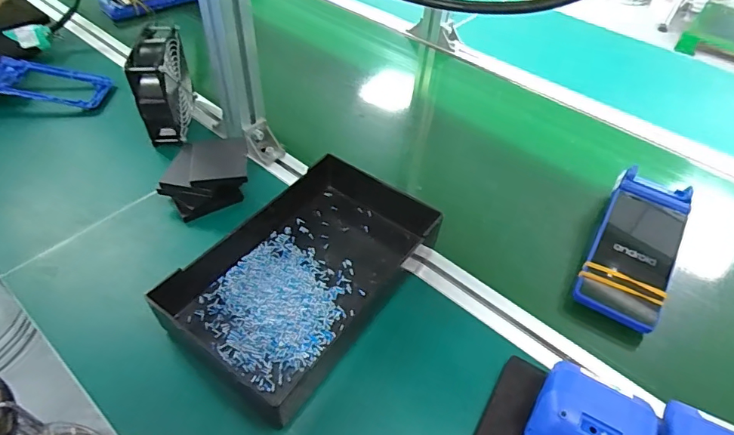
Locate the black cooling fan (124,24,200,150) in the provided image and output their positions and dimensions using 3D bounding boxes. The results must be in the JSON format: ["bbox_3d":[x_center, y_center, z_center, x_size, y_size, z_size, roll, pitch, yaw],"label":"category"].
[{"bbox_3d":[-0.270,-0.175,0.618,0.046,0.120,0.117,-3,48,-6],"label":"black cooling fan"}]

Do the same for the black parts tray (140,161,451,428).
[{"bbox_3d":[-0.050,0.041,0.477,0.169,0.050,0.294,29,53,21],"label":"black parts tray"}]

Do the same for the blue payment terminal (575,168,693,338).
[{"bbox_3d":[0.305,0.029,0.528,0.083,0.050,0.219,27,52,20],"label":"blue payment terminal"}]

